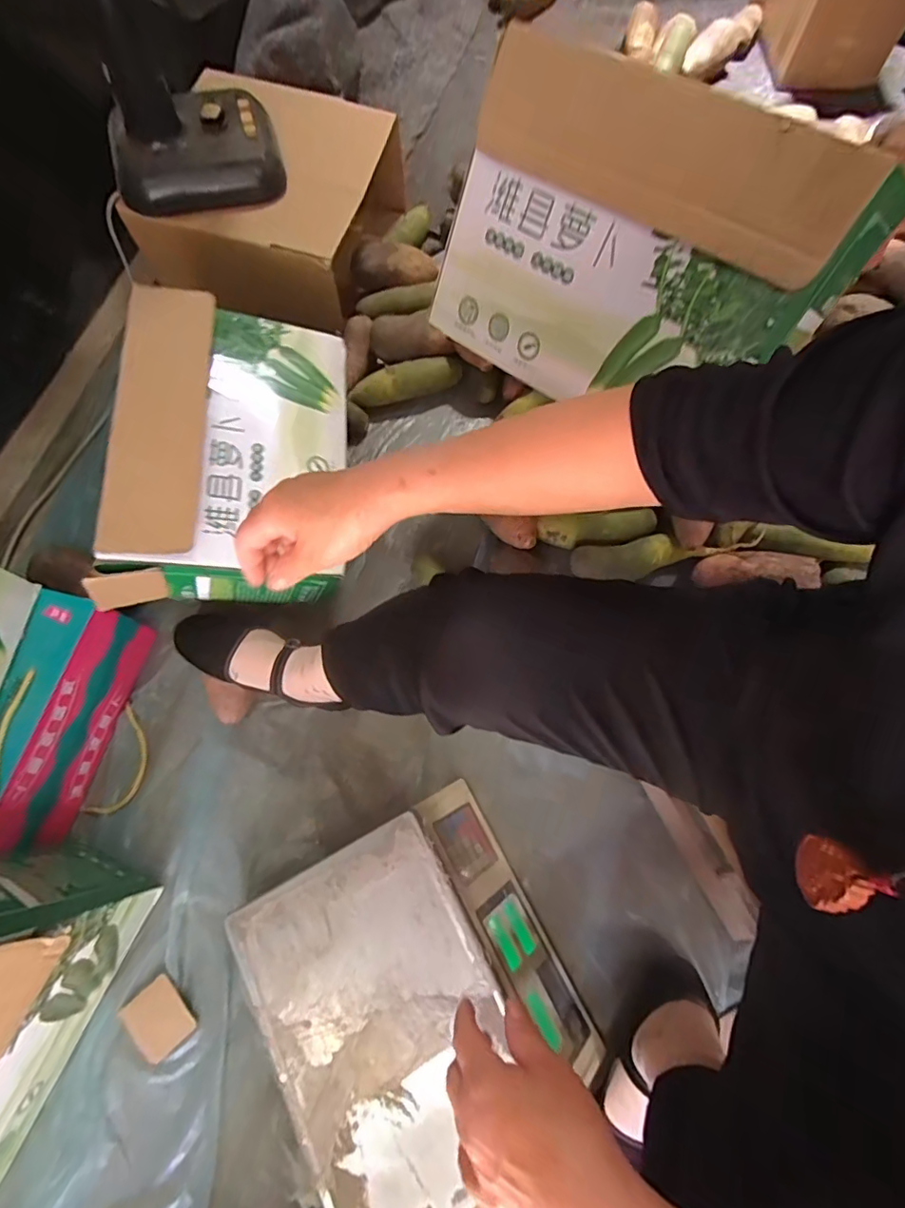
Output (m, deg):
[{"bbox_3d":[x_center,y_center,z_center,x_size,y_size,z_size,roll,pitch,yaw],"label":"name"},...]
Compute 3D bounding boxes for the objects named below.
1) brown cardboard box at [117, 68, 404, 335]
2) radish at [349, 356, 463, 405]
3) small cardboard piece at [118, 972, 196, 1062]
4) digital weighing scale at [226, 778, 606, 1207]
[{"bbox_3d":[-0.307,-0.692,0.912,0.352,0.183,0.360,15,72,4],"label":"brown cardboard box"},{"bbox_3d":[-0.077,-0.371,0.877,0.192,0.041,0.041,-15,72,-6],"label":"radish"},{"bbox_3d":[-0.341,0.480,0.611,0.065,0.008,0.072,-40,76,-13],"label":"small cardboard piece"},{"bbox_3d":[-0.038,0.418,0.582,0.290,0.099,0.326,-27,74,-9],"label":"digital weighing scale"}]

